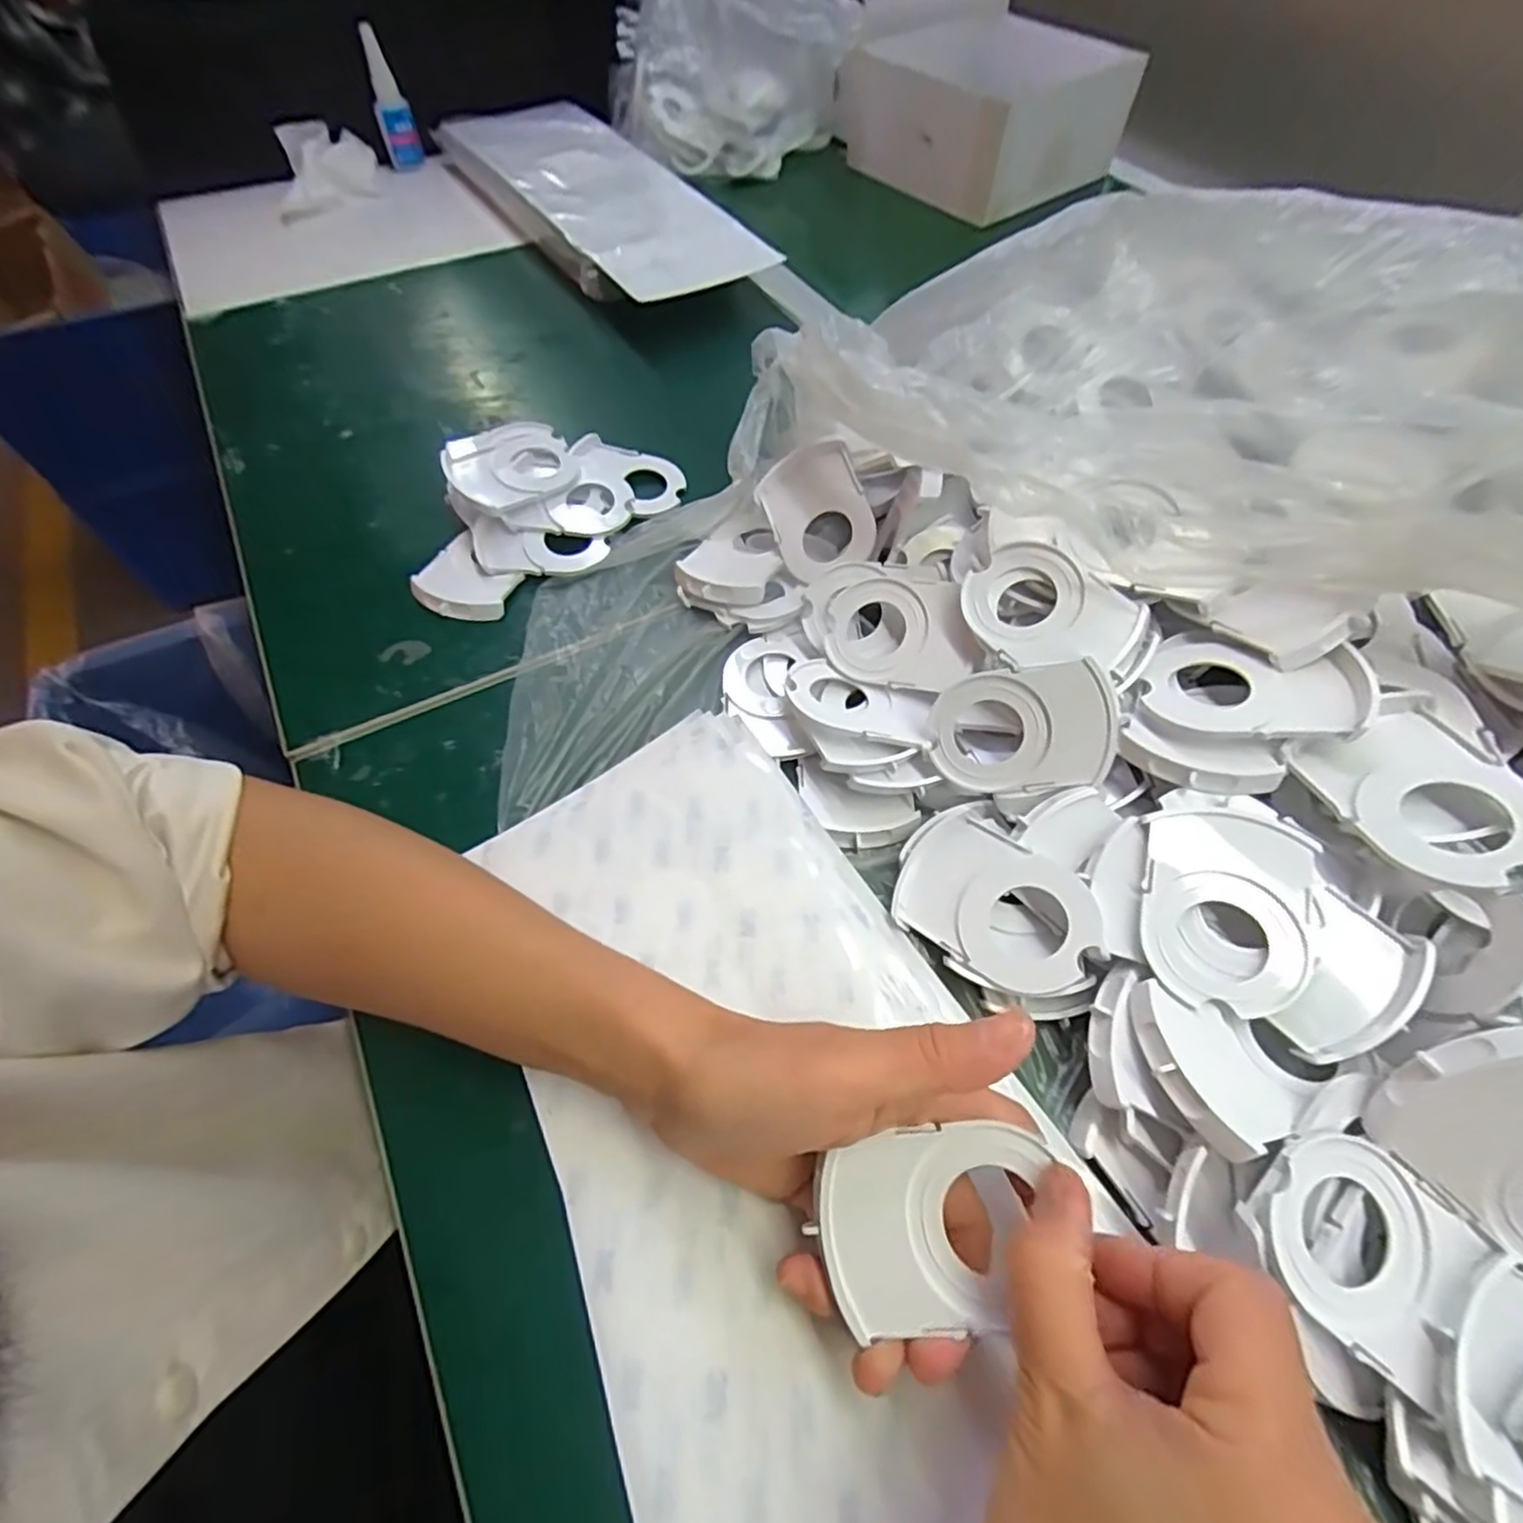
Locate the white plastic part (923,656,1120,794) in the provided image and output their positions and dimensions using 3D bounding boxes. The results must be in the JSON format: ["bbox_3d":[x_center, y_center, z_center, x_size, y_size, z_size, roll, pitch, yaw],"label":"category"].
[{"bbox_3d":[0.114,-0.013,0.307,0.077,0.054,0.004,-7,13,19],"label":"white plastic part"}]

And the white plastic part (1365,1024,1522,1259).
[{"bbox_3d":[0.233,0.121,0.204,0.082,0.055,0.008,46,27,9],"label":"white plastic part"}]

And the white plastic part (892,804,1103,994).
[{"bbox_3d":[0.098,0.058,0.291,0.078,0.013,0.055,28,83,28],"label":"white plastic part"}]

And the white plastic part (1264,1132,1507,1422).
[{"bbox_3d":[0.184,0.147,0.211,0.059,0.017,0.052,34,64,18],"label":"white plastic part"}]

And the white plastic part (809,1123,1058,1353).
[{"bbox_3d":[0.051,0.139,0.207,0.068,0.004,0.052,-9,70,8],"label":"white plastic part"}]

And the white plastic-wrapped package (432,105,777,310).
[{"bbox_3d":[-0.158,-0.528,0.647,0.150,0.038,0.415,-27,62,-16],"label":"white plastic-wrapped package"}]

